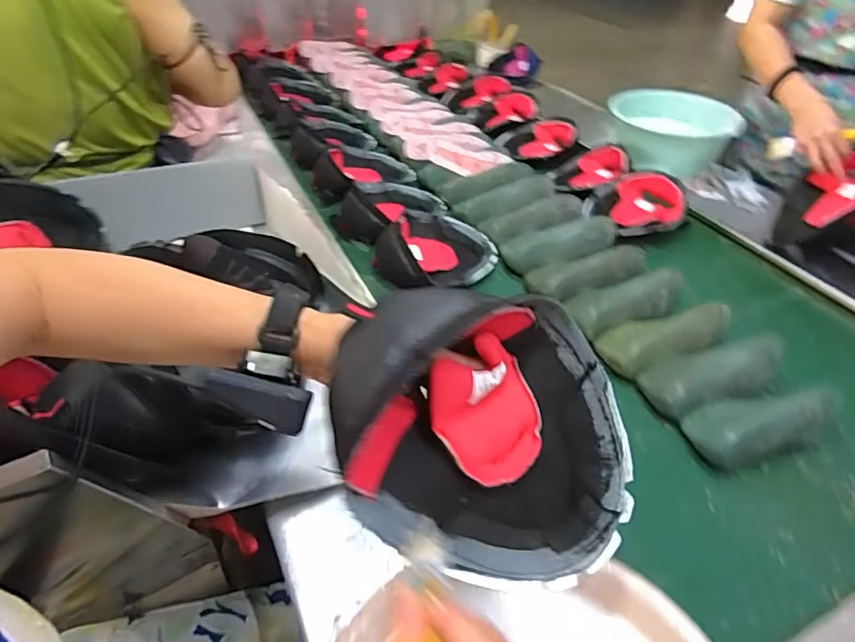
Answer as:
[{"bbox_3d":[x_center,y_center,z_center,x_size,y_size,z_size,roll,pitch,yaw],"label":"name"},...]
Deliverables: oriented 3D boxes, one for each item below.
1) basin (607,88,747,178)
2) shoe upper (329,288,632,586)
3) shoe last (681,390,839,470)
[{"bbox_3d":[0.622,-0.474,1.371,0.300,0.119,0.322,2,41,-2],"label":"basin"},{"bbox_3d":[0.028,0.078,0.386,0.202,0.189,0.115,1,-4,-19],"label":"shoe upper"},{"bbox_3d":[0.457,0.133,0.734,0.195,0.079,0.097,-6,42,-11],"label":"shoe last"}]

